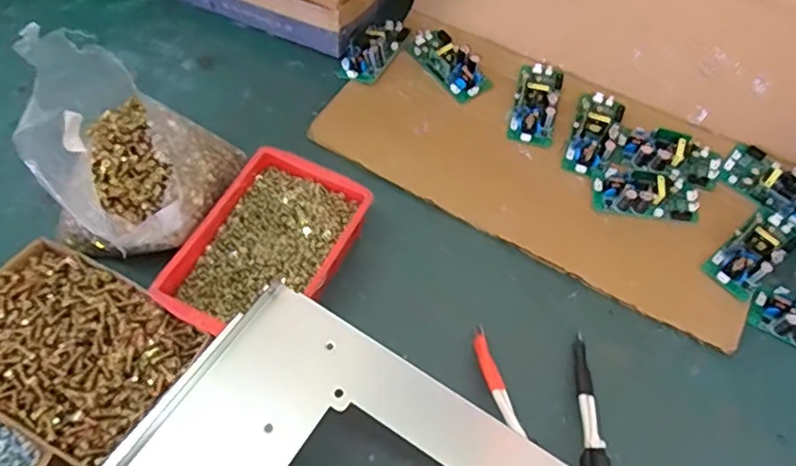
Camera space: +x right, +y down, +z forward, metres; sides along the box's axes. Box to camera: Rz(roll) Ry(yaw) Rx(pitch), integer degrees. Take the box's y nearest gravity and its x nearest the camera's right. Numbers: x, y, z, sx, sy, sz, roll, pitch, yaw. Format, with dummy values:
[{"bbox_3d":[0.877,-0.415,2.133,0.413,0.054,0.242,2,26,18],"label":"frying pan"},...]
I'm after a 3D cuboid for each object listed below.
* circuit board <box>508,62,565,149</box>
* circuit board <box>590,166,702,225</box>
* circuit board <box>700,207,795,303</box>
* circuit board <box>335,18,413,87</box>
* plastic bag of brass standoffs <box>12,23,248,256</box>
[{"bbox_3d":[0.172,-0.163,0.743,0.055,0.034,0.113,14,59,5],"label":"circuit board"},{"bbox_3d":[0.284,-0.044,0.681,0.118,0.028,0.056,11,59,3],"label":"circuit board"},{"bbox_3d":[0.389,0.019,0.652,0.112,0.029,0.053,-36,67,-22],"label":"circuit board"},{"bbox_3d":[-0.030,-0.245,0.773,0.056,0.028,0.121,27,61,12],"label":"circuit board"},{"bbox_3d":[-0.265,-0.073,0.583,0.170,0.161,0.176,16,59,6],"label":"plastic bag of brass standoffs"}]

